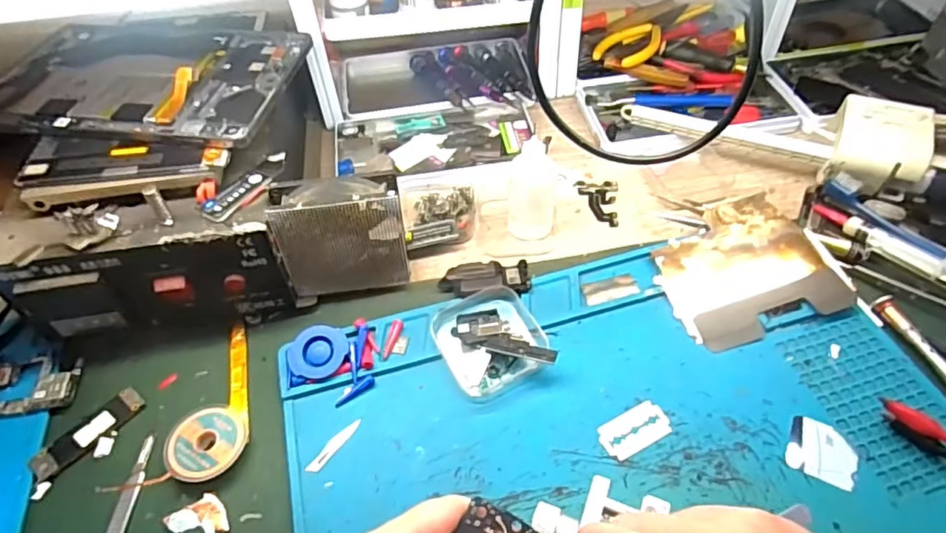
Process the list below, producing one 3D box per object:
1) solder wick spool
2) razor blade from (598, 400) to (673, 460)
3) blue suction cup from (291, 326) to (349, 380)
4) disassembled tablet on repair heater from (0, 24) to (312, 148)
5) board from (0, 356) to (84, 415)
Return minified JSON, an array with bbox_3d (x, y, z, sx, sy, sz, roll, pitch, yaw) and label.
[{"bbox_3d":[-0.156,0.104,0.338,0.043,0.012,0.046,-2,51,2],"label":"solder wick spool"},{"bbox_3d":[0.095,0.095,0.335,0.042,0.004,0.023,-23,54,-15],"label":"razor blade"},{"bbox_3d":[-0.099,0.055,0.370,0.035,0.008,0.035,1,69,-2],"label":"blue suction cup"},{"bbox_3d":[-0.230,-0.142,0.408,0.209,0.017,0.142,5,49,8],"label":"disassembled tablet on repair heater"},{"bbox_3d":[-0.292,0.077,0.368,0.071,0.005,0.038,-11,52,-5],"label":"board"}]

